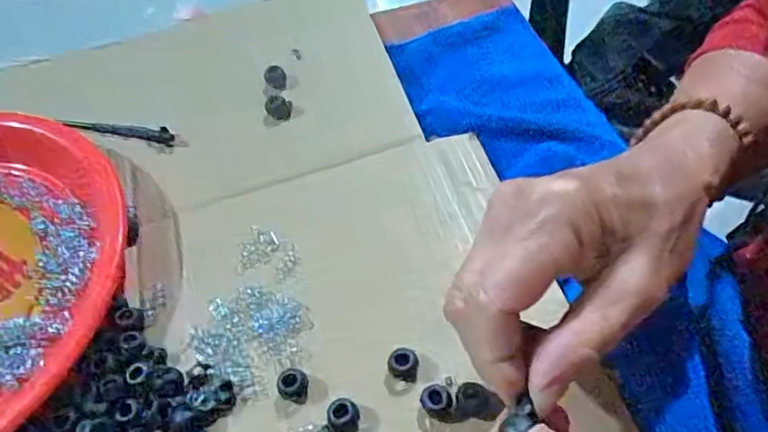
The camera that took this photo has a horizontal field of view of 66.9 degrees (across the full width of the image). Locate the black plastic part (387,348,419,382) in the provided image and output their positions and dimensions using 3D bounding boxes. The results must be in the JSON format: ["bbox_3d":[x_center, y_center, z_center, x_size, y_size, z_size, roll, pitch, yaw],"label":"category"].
[{"bbox_3d":[0.010,0.075,0.296,0.015,0.016,0.014,4,53,8],"label":"black plastic part"}]

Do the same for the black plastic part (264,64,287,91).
[{"bbox_3d":[-0.080,-0.102,0.427,0.016,0.011,0.016,-3,52,3],"label":"black plastic part"}]

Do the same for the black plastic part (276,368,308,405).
[{"bbox_3d":[-0.046,0.086,0.296,0.013,0.013,0.016,-1,53,5],"label":"black plastic part"}]

